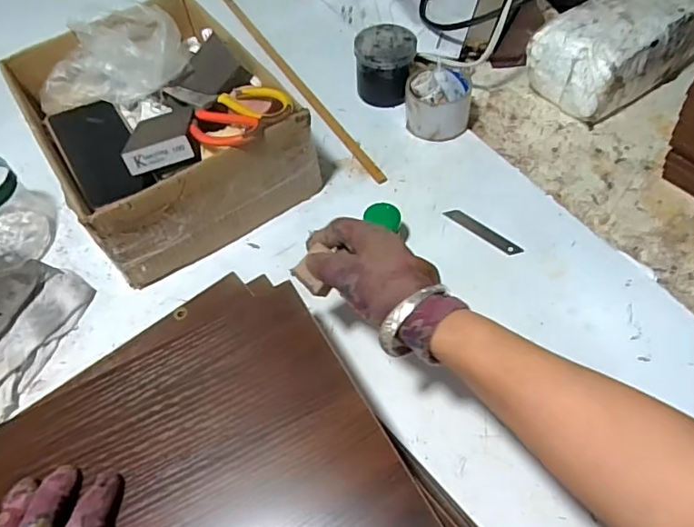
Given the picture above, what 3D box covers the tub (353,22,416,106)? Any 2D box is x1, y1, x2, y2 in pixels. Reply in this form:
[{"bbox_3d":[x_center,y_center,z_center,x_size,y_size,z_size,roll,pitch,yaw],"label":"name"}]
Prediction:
[{"bbox_3d":[0.051,-0.268,0.718,0.079,0.085,0.082,-2,56,3],"label":"tub"}]

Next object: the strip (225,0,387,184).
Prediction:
[{"bbox_3d":[-0.099,-0.307,0.790,0.019,0.012,0.577,-27,58,-13],"label":"strip"}]

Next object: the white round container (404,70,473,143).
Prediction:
[{"bbox_3d":[0.119,-0.215,0.679,0.083,0.078,0.084,4,56,7],"label":"white round container"}]

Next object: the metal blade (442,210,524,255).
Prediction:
[{"bbox_3d":[0.155,-0.037,0.595,0.018,0.004,0.095,-41,62,-21],"label":"metal blade"}]

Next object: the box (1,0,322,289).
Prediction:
[{"bbox_3d":[-0.222,-0.167,0.621,0.250,0.127,0.321,-32,59,-16],"label":"box"}]

